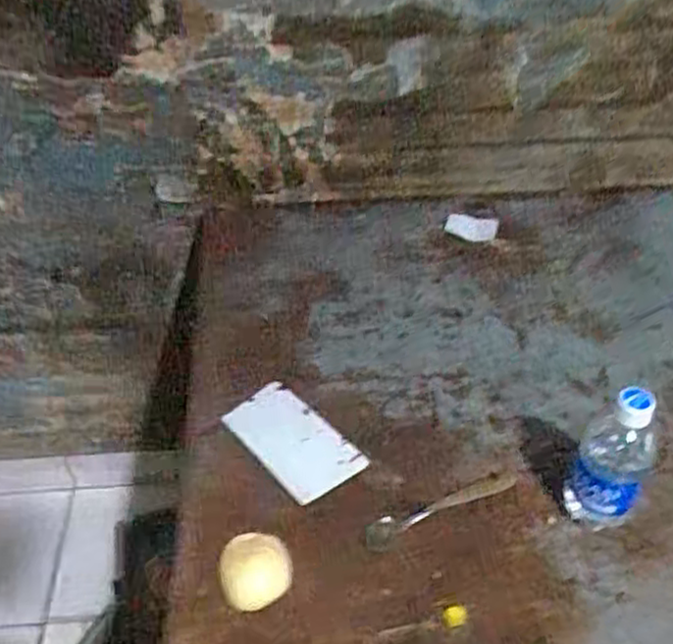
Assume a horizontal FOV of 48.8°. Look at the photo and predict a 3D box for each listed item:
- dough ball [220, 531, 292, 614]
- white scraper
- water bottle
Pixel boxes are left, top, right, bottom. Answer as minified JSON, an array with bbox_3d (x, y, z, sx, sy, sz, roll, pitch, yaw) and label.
[{"bbox_3d":[-0.074,0.227,0.682,0.064,0.028,0.062,0,45,0],"label":"dough ball"},{"bbox_3d":[-0.049,0.126,0.802,0.086,0.012,0.148,-33,54,-29],"label":"white scraper"},{"bbox_3d":[0.254,0.131,0.687,0.065,0.173,0.058,26,50,23],"label":"water bottle"}]

